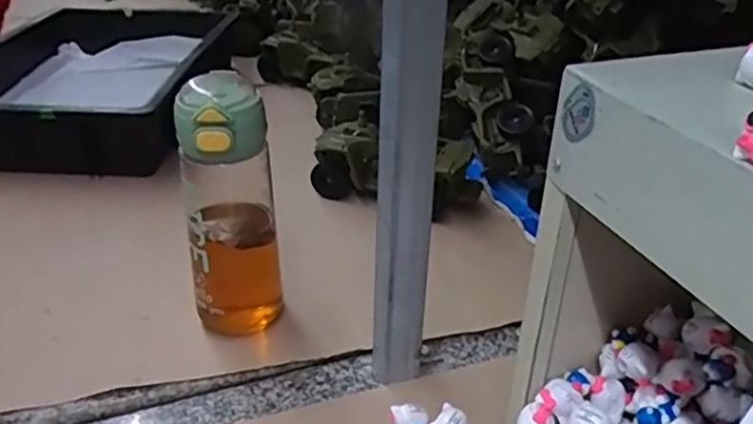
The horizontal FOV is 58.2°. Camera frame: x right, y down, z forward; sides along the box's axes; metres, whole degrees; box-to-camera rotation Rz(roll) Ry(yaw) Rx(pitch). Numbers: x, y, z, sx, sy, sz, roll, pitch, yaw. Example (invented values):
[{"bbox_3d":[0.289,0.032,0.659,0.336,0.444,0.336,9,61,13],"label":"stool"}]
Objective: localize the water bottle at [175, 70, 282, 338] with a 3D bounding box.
[{"bbox_3d":[-0.116,0.001,0.539,0.067,0.209,0.066,-7,32,-13],"label":"water bottle"}]

